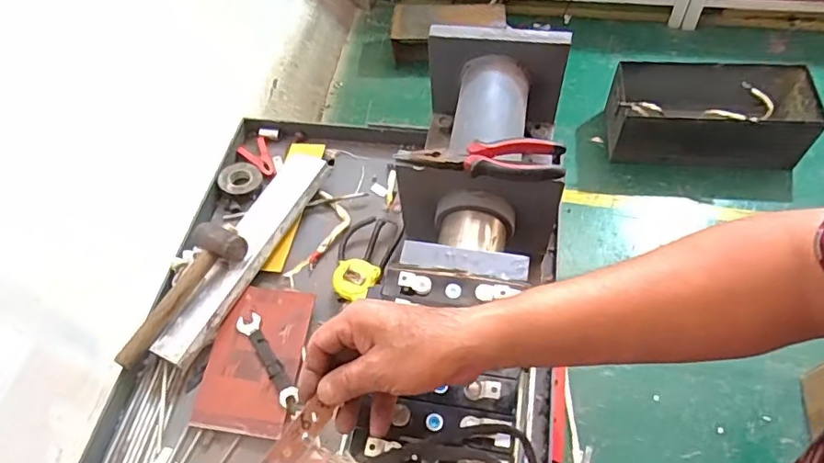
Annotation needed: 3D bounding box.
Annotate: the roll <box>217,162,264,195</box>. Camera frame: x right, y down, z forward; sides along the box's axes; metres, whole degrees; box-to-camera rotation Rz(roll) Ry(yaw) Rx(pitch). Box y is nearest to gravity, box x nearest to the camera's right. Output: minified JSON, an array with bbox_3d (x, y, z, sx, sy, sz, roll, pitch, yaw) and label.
[{"bbox_3d":[-0.311,-0.099,0.978,0.074,0.016,0.072,-2,57,4],"label":"roll"}]

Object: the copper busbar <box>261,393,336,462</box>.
[{"bbox_3d":[-0.093,0.162,0.407,0.021,0.007,0.079,43,71,-1],"label":"copper busbar"}]

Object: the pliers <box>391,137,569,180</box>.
[{"bbox_3d":[0.077,-0.086,0.631,0.192,0.023,0.048,5,58,8],"label":"pliers"}]

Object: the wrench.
[{"bbox_3d":[-0.210,0.184,0.787,0.031,0.013,0.151,-30,60,-14],"label":"wrench"}]

